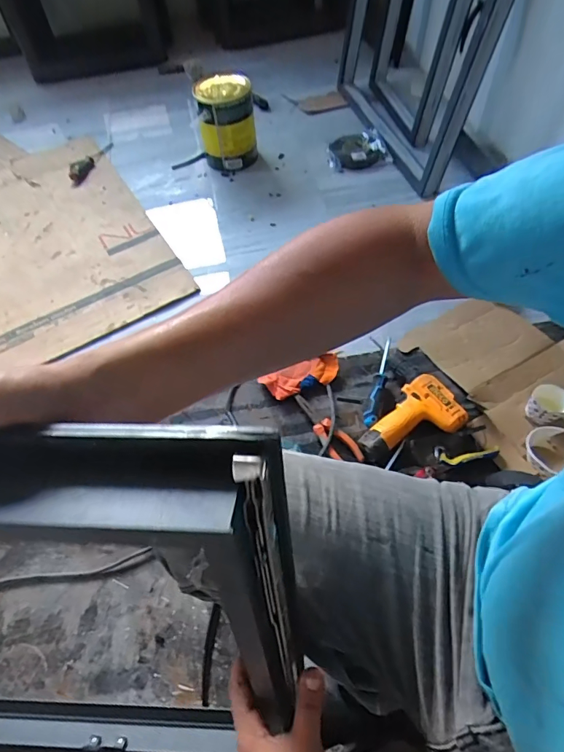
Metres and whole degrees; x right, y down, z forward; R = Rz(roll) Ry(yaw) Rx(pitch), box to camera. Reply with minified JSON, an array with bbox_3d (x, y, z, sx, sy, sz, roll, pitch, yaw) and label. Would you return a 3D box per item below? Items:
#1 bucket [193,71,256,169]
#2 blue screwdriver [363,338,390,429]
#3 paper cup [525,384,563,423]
[{"bbox_3d":[-0.160,-0.728,1.284,0.152,0.224,0.163,-1,57,2],"label":"bucket"},{"bbox_3d":[0.193,0.009,0.869,0.024,0.024,0.201,14,60,12],"label":"blue screwdriver"},{"bbox_3d":[0.490,0.052,0.810,0.066,0.052,0.066,-2,58,3],"label":"paper cup"}]

